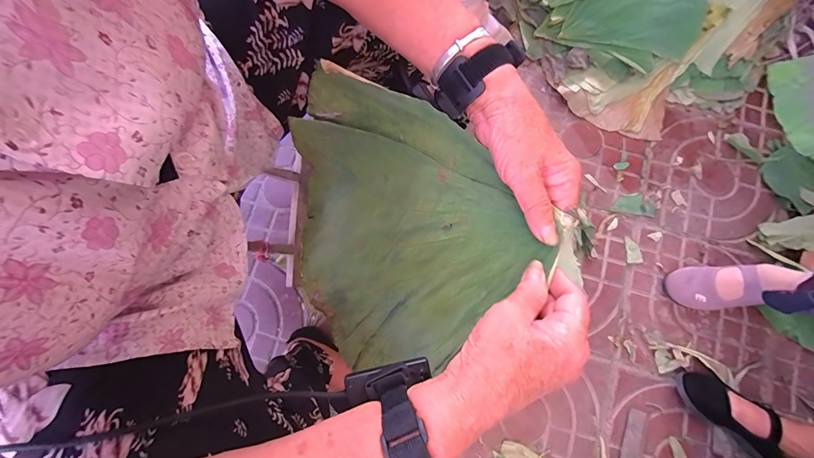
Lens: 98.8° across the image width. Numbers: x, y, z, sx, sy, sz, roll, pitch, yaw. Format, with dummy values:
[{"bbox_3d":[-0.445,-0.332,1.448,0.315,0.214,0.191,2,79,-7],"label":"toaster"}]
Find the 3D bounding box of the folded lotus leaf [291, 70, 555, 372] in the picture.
[{"bbox_3d":[-0.038,-0.005,0.373,0.271,0.054,0.288,-40,73,32],"label":"folded lotus leaf"}]

